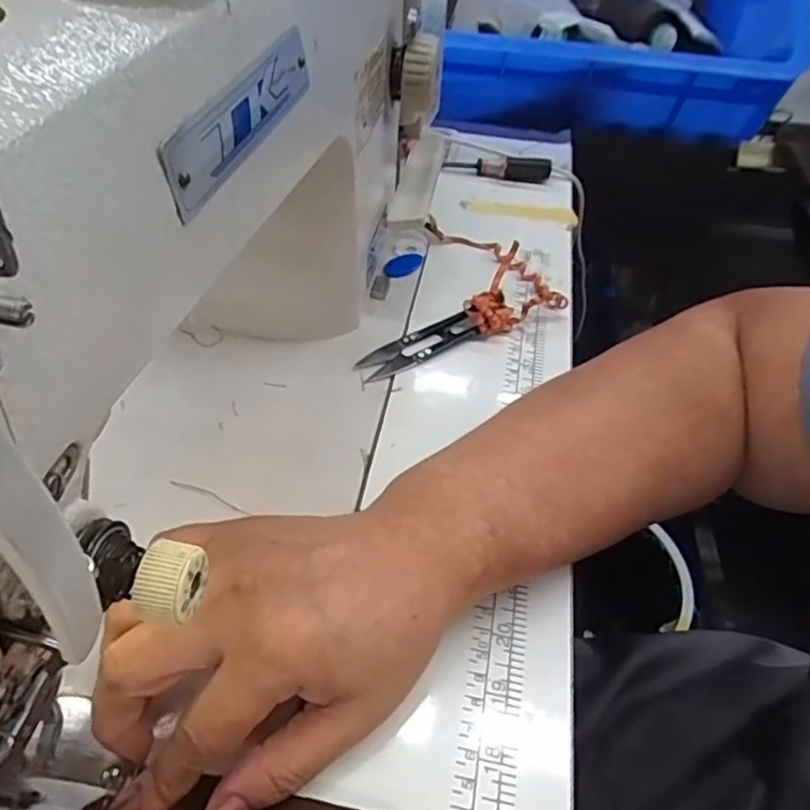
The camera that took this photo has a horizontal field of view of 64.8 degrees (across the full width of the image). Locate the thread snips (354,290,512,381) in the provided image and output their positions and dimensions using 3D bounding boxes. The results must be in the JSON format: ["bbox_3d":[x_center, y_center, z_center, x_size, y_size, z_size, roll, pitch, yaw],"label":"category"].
[{"bbox_3d":[0.021,-0.046,0.403,0.108,0.016,0.027,-22,52,-22],"label":"thread snips"}]

